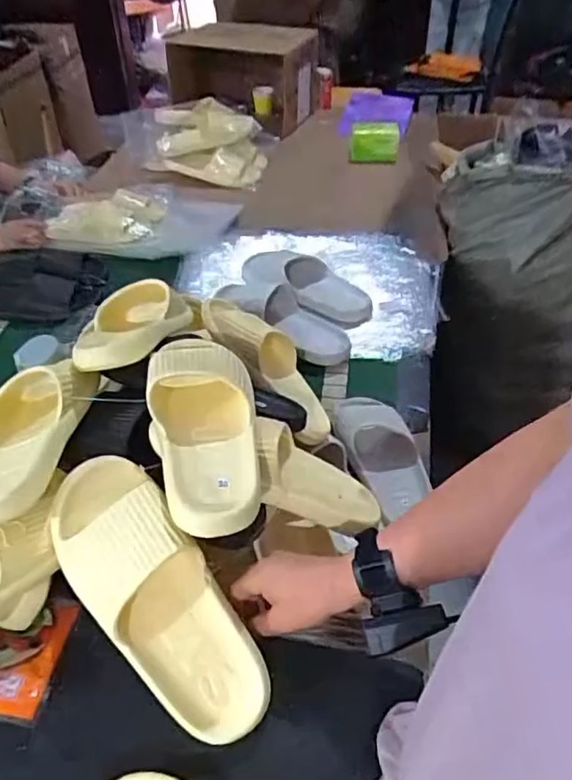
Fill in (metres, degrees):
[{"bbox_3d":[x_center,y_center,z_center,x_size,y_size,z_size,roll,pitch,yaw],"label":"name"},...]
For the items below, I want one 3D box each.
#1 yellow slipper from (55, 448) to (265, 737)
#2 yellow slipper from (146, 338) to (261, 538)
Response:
[{"bbox_3d":[-0.112,0.177,0.511,0.095,0.075,0.263,-33,82,-31],"label":"yellow slipper"},{"bbox_3d":[-0.080,0.028,0.578,0.099,0.078,0.245,-9,42,-9],"label":"yellow slipper"}]

